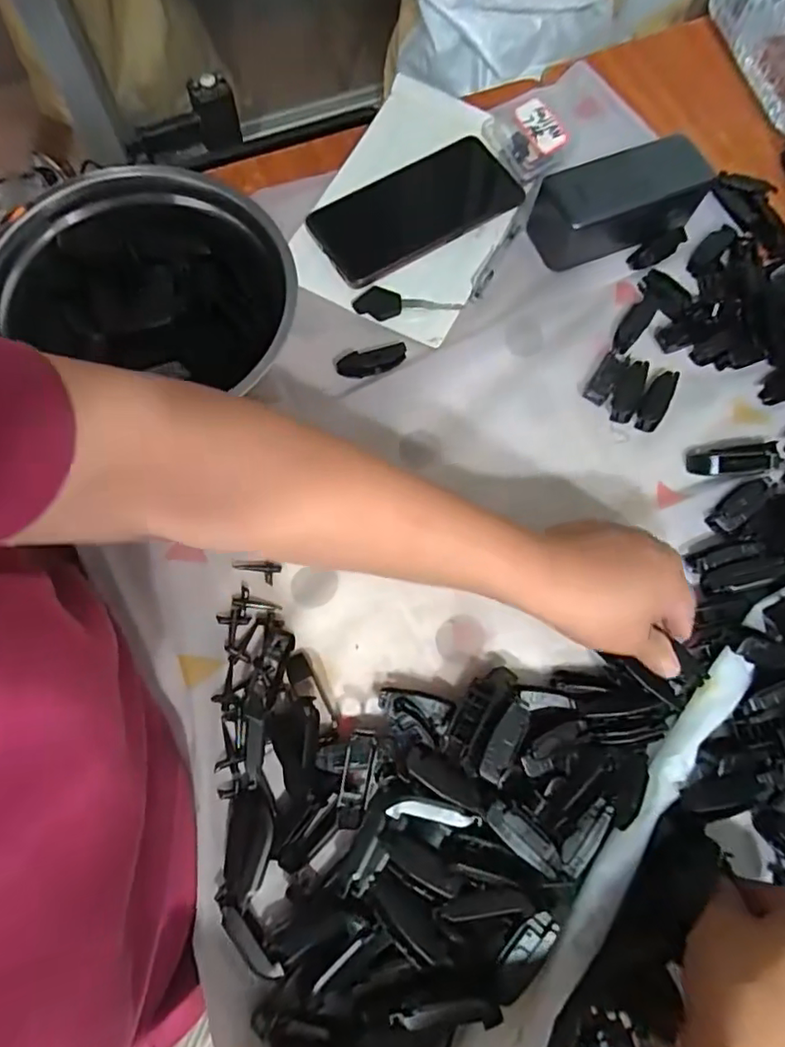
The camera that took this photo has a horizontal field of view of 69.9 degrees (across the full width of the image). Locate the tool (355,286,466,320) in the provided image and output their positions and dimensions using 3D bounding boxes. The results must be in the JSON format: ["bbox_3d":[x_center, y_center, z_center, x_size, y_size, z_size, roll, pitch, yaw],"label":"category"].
[{"bbox_3d":[0.012,-0.167,0.434,0.081,0.006,0.024,10,73,1],"label":"tool"}]

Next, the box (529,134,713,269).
[{"bbox_3d":[0.180,-0.255,0.449,0.129,0.045,0.059,-19,75,-7],"label":"box"}]

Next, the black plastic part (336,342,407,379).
[{"bbox_3d":[-0.015,-0.122,0.420,0.052,0.011,0.016,-13,74,-6],"label":"black plastic part"}]

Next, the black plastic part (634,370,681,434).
[{"bbox_3d":[0.198,-0.092,0.423,0.019,0.011,0.050,28,74,6],"label":"black plastic part"}]

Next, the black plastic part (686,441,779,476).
[{"bbox_3d":[0.246,-0.045,0.404,0.056,0.018,0.021,-3,73,-3],"label":"black plastic part"}]

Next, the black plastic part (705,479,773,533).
[{"bbox_3d":[0.242,-0.012,0.392,0.045,0.010,0.020,-41,76,3],"label":"black plastic part"}]

